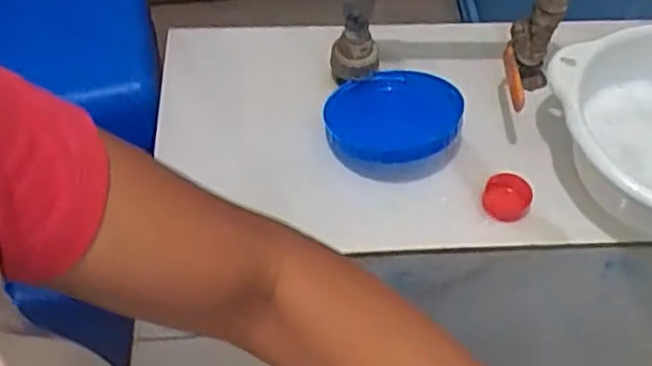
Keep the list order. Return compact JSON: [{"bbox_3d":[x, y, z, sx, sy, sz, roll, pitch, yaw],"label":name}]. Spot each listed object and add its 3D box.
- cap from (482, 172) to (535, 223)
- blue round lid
[{"bbox_3d":[0.155,0.013,0.586,0.039,0.017,0.037,0,55,0],"label":"cap"},{"bbox_3d":[0.061,-0.062,0.613,0.117,0.016,0.119,-6,39,5],"label":"blue round lid"}]

